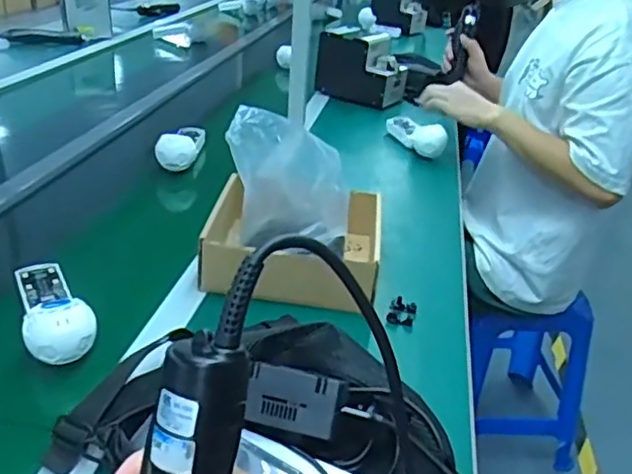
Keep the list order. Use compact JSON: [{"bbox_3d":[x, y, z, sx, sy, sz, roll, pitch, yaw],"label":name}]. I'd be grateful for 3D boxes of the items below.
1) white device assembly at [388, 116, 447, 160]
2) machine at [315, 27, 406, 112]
[{"bbox_3d":[0.190,-0.204,1.215,0.045,0.061,0.183,-5,29,-18],"label":"white device assembly"},{"bbox_3d":[0.106,-0.393,1.481,0.196,0.147,0.124,17,30,22],"label":"machine"}]

